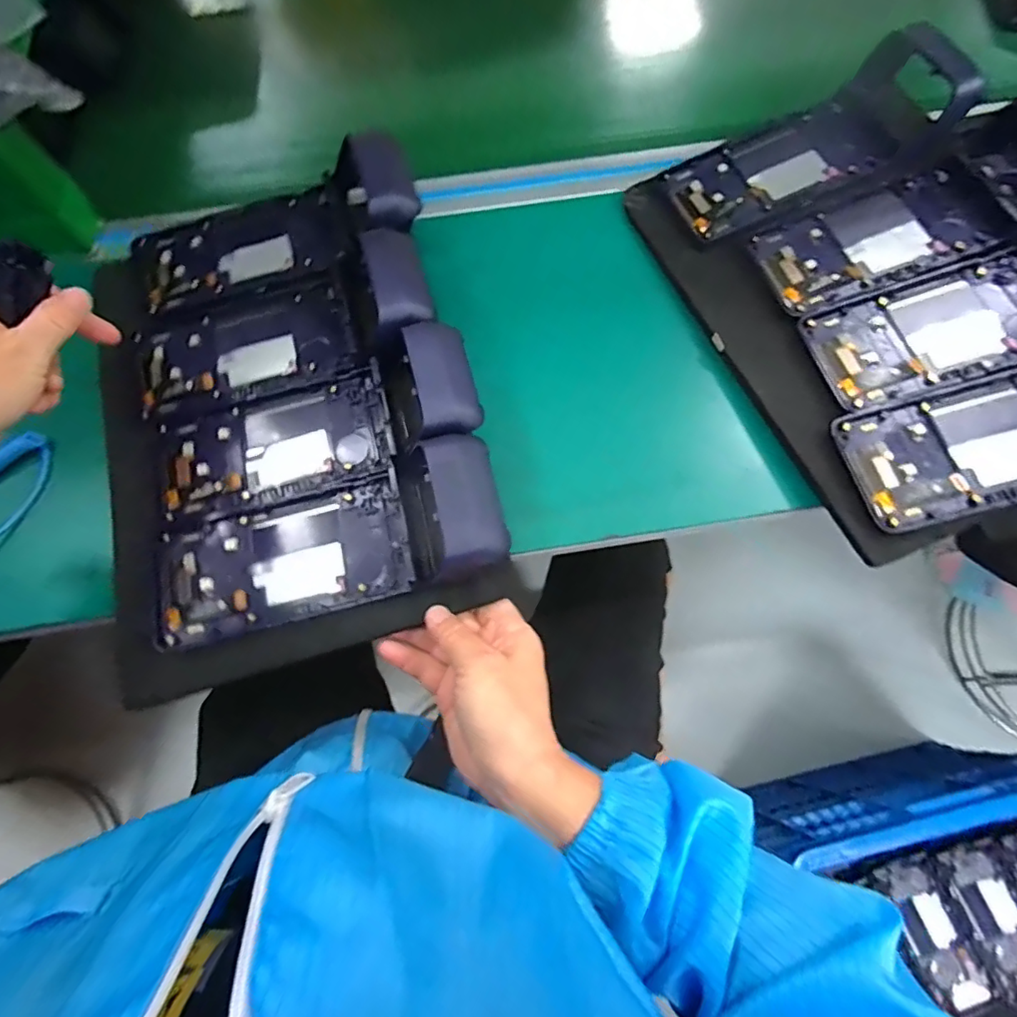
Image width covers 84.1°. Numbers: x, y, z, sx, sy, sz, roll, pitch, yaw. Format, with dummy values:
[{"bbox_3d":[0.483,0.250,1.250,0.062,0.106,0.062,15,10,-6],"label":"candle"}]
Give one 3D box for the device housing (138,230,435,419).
[{"bbox_3d":[-0.162,-0.133,0.394,0.210,0.048,0.091,-14,68,-3],"label":"device housing"}]

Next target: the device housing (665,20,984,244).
[{"bbox_3d":[0.229,-0.276,0.430,0.209,0.036,0.091,-25,69,7],"label":"device housing"}]

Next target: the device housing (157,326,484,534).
[{"bbox_3d":[-0.128,-0.053,0.380,0.221,0.044,0.086,-17,68,9],"label":"device housing"}]

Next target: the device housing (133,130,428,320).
[{"bbox_3d":[-0.181,-0.217,0.423,0.227,0.049,0.095,-12,75,2],"label":"device housing"}]

